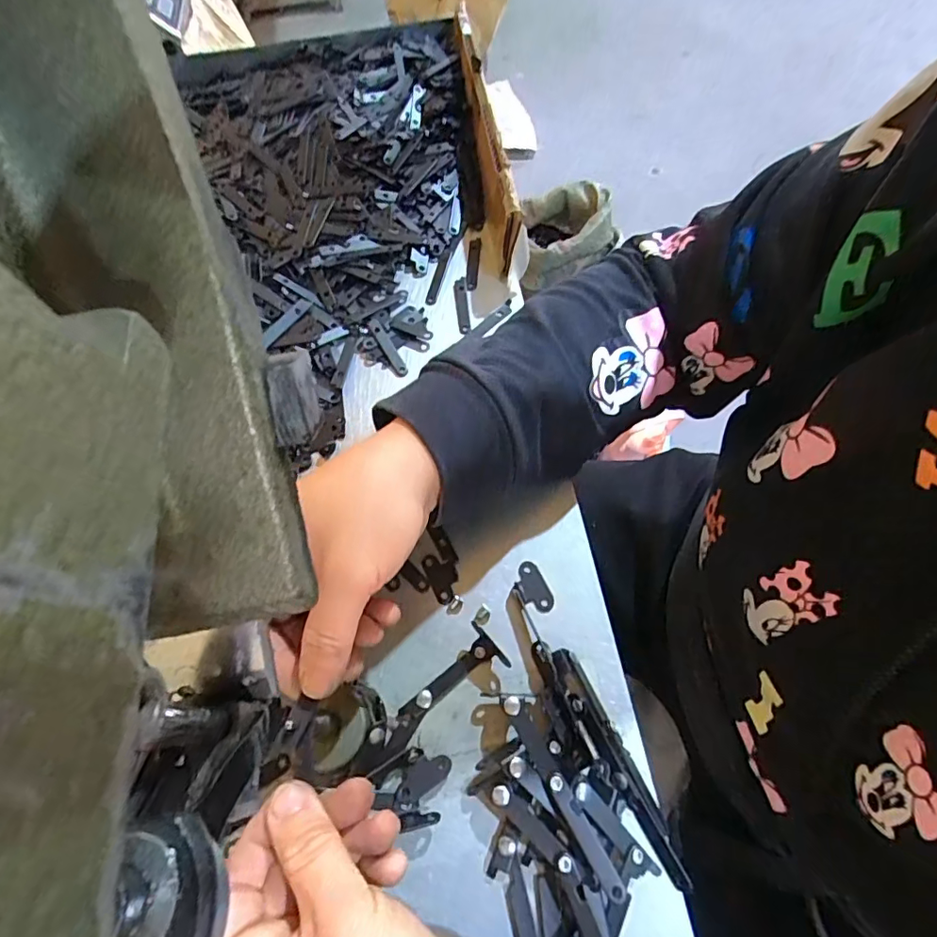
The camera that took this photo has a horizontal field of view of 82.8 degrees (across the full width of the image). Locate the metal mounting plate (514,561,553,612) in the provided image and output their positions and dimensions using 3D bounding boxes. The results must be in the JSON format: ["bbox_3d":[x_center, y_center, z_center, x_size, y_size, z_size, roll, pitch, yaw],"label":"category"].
[{"bbox_3d":[0.036,0.066,0.297,0.018,0.005,0.029,-22,66,-7],"label":"metal mounting plate"}]

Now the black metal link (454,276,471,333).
[{"bbox_3d":[-0.004,-0.122,0.396,0.009,0.005,0.051,-5,65,0],"label":"black metal link"}]

